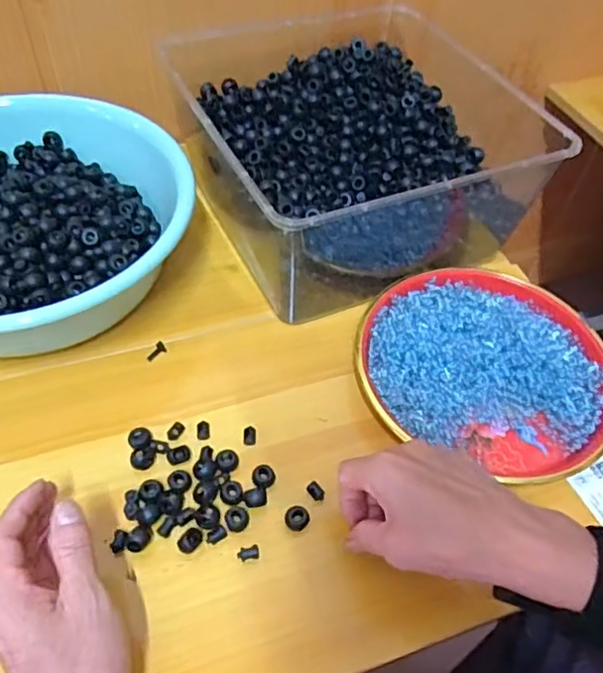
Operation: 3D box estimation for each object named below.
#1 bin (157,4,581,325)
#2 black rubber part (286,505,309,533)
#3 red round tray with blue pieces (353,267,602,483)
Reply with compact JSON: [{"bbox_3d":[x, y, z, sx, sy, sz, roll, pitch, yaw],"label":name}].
[{"bbox_3d":[0.051,-0.193,0.614,0.312,0.134,0.294,-20,56,-19],"label":"bin"},{"bbox_3d":[-0.003,0.135,0.447,0.017,0.010,0.017,2,52,-3],"label":"black rubber part"},{"bbox_3d":[0.161,0.021,0.528,0.219,0.042,0.209,12,52,5],"label":"red round tray with blue pieces"}]

